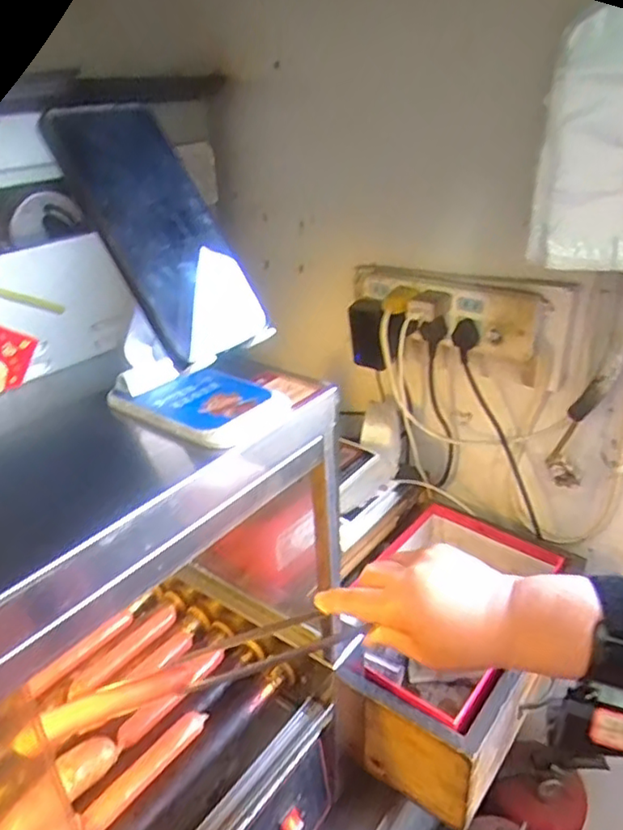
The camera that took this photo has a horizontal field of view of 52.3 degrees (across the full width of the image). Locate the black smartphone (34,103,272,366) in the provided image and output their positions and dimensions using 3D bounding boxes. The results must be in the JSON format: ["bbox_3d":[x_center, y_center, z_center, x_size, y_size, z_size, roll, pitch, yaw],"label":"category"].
[{"bbox_3d":[-0.085,-0.106,0.369,0.074,0.155,0.010,-35,9,-40],"label":"black smartphone"}]

